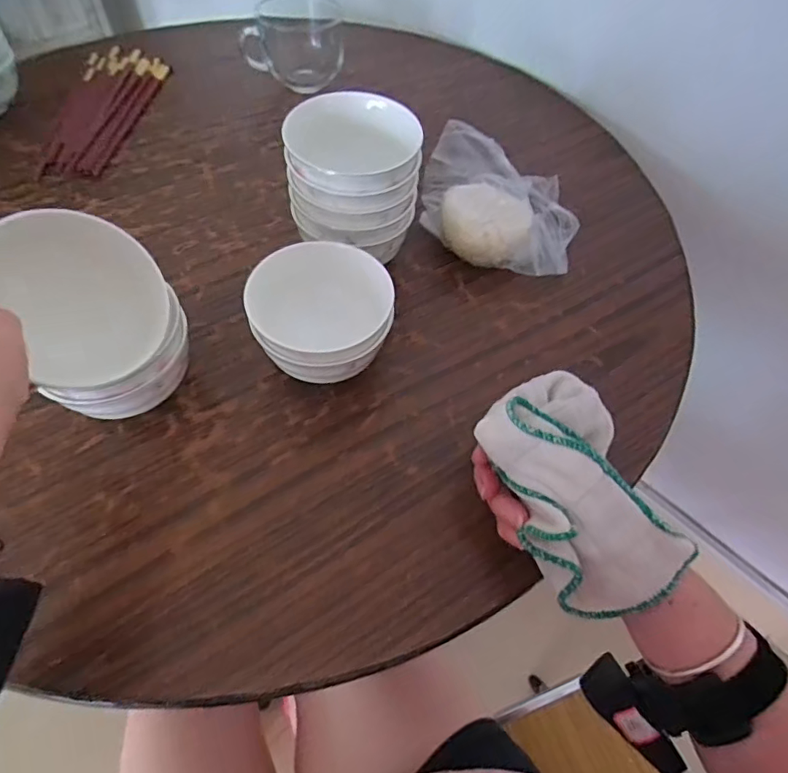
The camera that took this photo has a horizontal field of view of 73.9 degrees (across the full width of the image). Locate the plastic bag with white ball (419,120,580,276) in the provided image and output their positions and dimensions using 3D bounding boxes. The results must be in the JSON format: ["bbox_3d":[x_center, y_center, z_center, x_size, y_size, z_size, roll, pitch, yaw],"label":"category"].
[{"bbox_3d":[0.103,-0.179,0.509,0.153,0.074,0.138,13,55,5],"label":"plastic bag with white ball"}]

